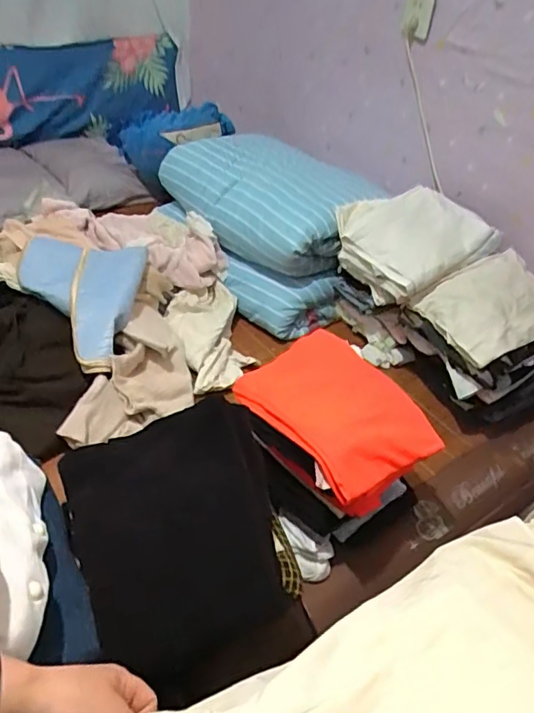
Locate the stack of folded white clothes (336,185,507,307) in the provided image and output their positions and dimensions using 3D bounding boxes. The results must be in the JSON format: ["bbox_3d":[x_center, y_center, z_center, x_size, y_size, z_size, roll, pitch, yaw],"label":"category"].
[{"bbox_3d":[0.330,-0.272,1.271,0.291,0.151,0.303,-21,48,-28],"label":"stack of folded white clothes"}]

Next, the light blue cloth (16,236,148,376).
[{"bbox_3d":[-0.404,-0.167,1.235,0.226,0.137,0.462,-26,50,-32],"label":"light blue cloth"}]

